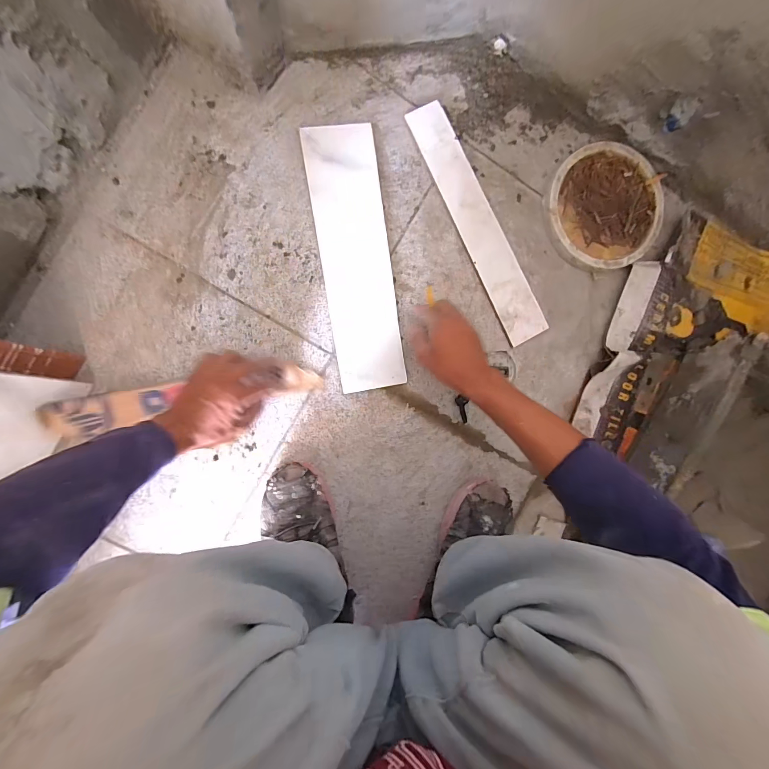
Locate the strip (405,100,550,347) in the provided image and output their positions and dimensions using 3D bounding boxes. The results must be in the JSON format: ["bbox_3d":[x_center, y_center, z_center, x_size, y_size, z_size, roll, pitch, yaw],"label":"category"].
[{"bbox_3d":[0.154,-0.252,0.530,0.073,0.010,0.387,-27,95,-4],"label":"strip"}]

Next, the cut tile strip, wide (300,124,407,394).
[{"bbox_3d":[-0.043,-0.188,0.509,0.103,0.011,0.390,-9,93,-6],"label":"cut tile strip, wide"}]

